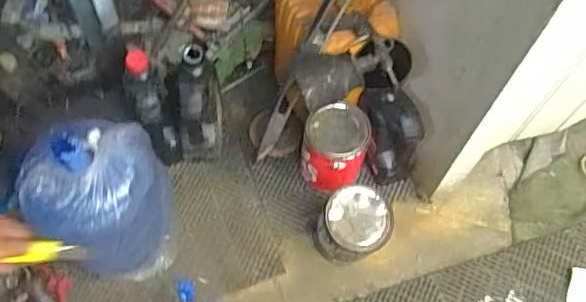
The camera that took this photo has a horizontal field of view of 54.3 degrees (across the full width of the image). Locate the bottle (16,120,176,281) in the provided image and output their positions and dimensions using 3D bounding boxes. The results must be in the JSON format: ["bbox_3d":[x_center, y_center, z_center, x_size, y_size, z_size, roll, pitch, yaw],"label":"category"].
[{"bbox_3d":[-0.400,0.104,1.261,0.231,0.480,0.235,4,64,0],"label":"bottle"}]

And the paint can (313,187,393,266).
[{"bbox_3d":[0.142,0.198,1.402,0.153,0.235,0.146,1,64,-2],"label":"paint can"}]

